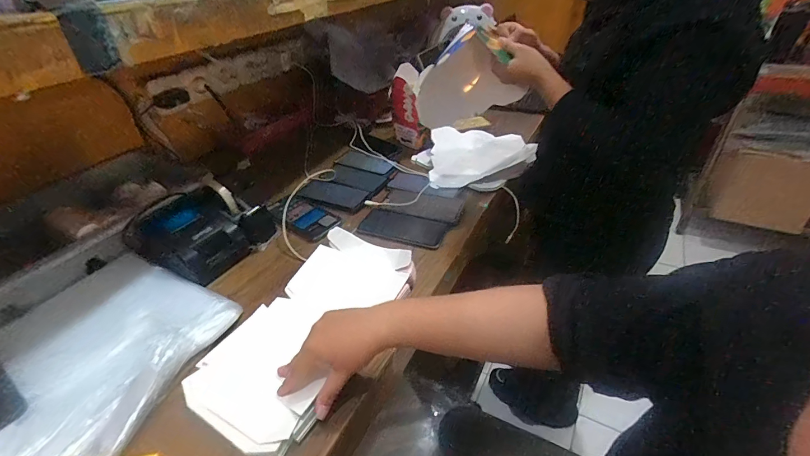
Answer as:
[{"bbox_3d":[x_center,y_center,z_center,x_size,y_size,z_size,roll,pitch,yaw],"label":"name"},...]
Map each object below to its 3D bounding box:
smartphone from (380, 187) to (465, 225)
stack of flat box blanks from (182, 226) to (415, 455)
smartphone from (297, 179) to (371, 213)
[{"bbox_3d":[0.038,-0.052,0.781,0.160,0.015,0.083,12,40,10],"label":"smartphone"},{"bbox_3d":[-0.130,0.131,0.528,0.179,0.034,0.317,16,44,25],"label":"stack of flat box blanks"},{"bbox_3d":[-0.156,-0.076,0.826,0.151,0.012,0.074,13,40,22],"label":"smartphone"}]

